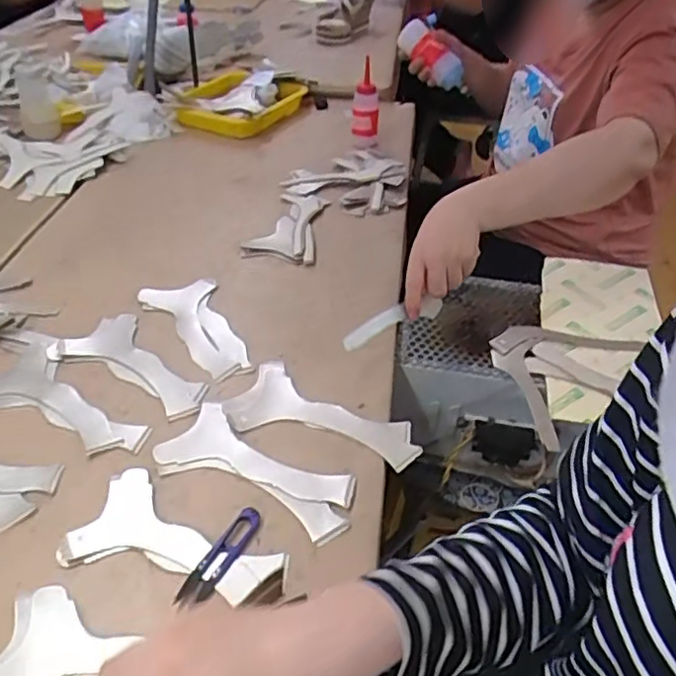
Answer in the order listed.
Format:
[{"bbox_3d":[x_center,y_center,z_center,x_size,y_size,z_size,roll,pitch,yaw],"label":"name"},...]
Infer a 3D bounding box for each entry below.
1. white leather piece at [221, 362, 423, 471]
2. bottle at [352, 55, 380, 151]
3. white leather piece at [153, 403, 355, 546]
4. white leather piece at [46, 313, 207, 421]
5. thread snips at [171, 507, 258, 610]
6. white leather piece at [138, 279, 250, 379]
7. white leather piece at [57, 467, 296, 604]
[{"bbox_3d":[-0.018,0.088,0.652,0.197,0.006,0.094,23,45,22],"label":"white leather piece"},{"bbox_3d":[0.051,-0.421,1.147,0.046,0.151,0.062,6,39,2],"label":"bottle"},{"bbox_3d":[-0.075,0.126,0.601,0.190,0.004,0.085,24,43,23],"label":"white leather piece"},{"bbox_3d":[-0.227,0.034,0.704,0.191,0.007,0.097,33,47,31],"label":"white leather piece"},{"bbox_3d":[-0.098,0.180,0.534,0.024,0.010,0.096,20,42,19],"label":"thread snips"},{"bbox_3d":[-0.173,-0.015,0.767,0.091,0.014,0.175,-13,42,-20],"label":"white leather piece"},{"bbox_3d":[-0.131,0.170,0.547,0.183,0.004,0.096,14,40,11],"label":"white leather piece"}]

